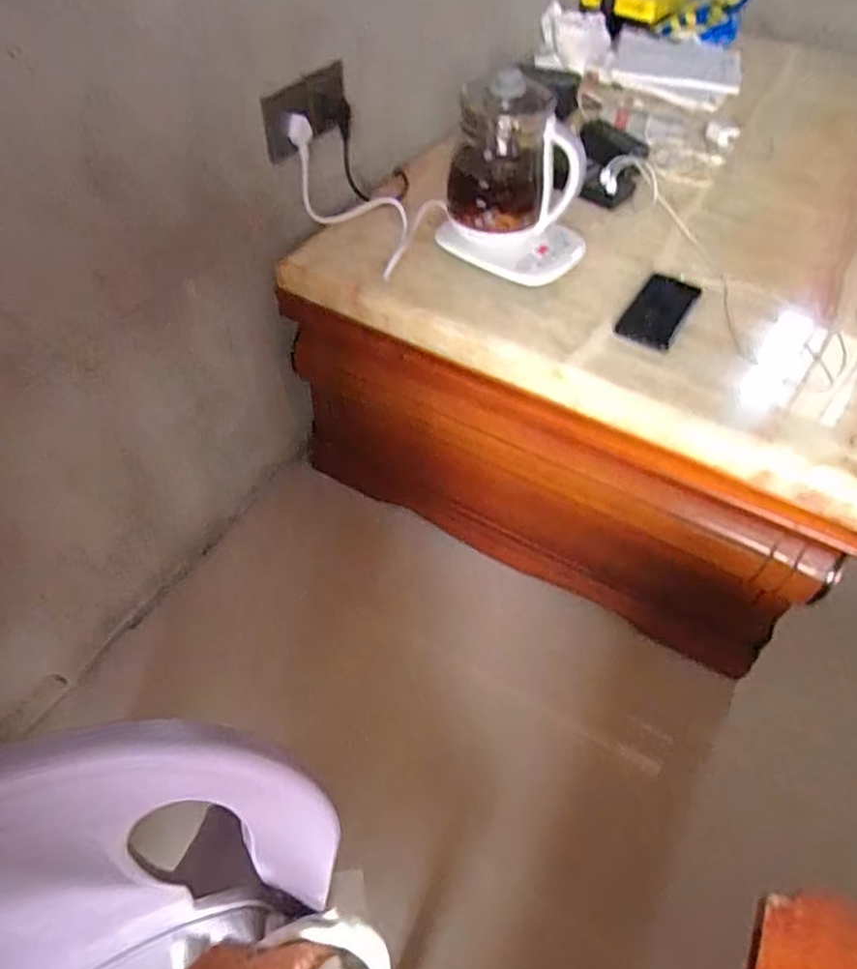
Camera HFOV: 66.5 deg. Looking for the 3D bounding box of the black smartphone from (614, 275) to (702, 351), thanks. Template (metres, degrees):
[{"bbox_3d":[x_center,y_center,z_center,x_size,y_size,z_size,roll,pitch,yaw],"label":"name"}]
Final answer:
[{"bbox_3d":[0.318,-0.240,0.908,0.073,0.015,0.164,26,55,17],"label":"black smartphone"}]

